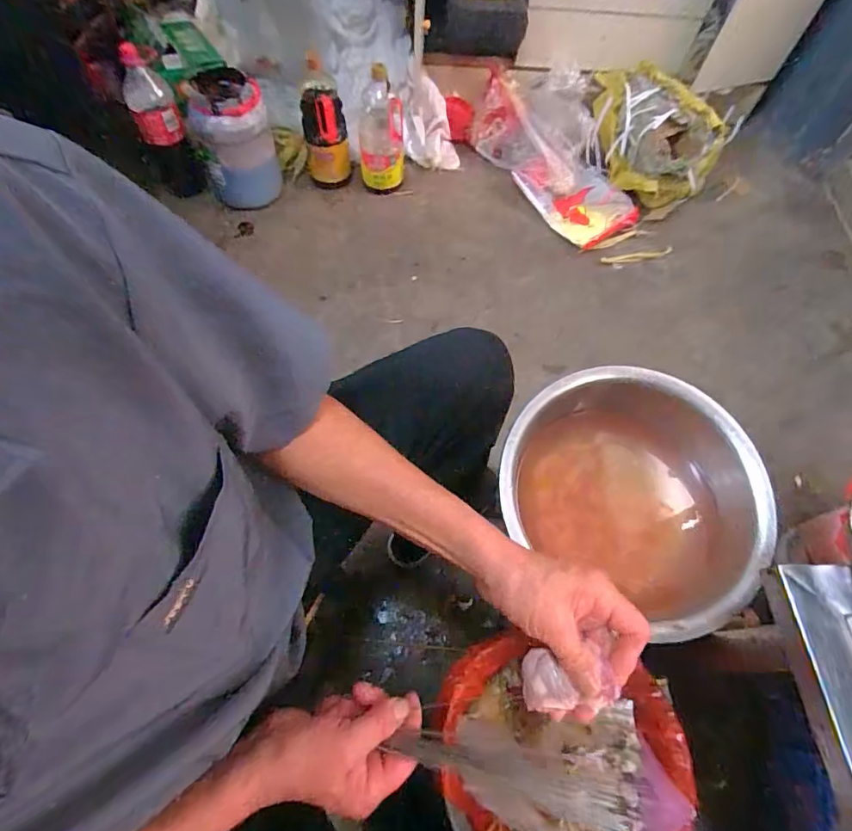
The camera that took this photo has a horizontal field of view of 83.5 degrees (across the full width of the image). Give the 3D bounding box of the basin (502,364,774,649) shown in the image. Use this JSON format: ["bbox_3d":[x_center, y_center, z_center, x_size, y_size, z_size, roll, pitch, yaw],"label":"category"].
[{"bbox_3d":[0.261,0.090,0.607,0.300,0.121,0.258,41,67,16],"label":"basin"}]

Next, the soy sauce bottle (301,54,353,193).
[{"bbox_3d":[-0.247,-0.701,1.166,0.103,0.255,0.124,-15,65,-11],"label":"soy sauce bottle"}]

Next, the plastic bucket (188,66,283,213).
[{"bbox_3d":[-0.435,-0.627,1.098,0.161,0.233,0.156,-13,64,-10],"label":"plastic bucket"}]

